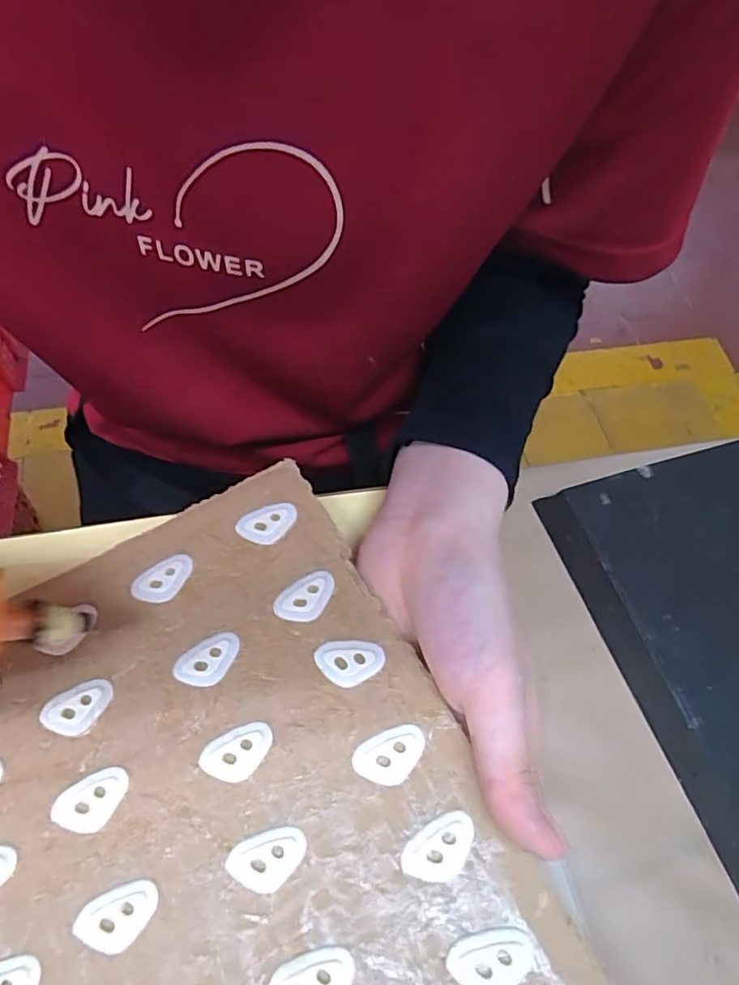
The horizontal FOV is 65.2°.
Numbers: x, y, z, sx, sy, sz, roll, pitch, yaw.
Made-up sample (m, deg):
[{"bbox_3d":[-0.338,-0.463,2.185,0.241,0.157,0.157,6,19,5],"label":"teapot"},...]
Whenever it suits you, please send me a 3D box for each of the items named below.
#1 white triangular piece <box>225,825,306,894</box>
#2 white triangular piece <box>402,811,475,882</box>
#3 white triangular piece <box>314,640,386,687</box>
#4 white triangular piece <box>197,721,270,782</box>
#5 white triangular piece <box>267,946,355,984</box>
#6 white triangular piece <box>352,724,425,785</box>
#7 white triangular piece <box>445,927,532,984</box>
[{"bbox_3d":[-0.034,0.122,0.191,0.026,0.004,0.017,-11,61,-10],"label":"white triangular piece"},{"bbox_3d":[0.024,0.118,0.190,0.025,0.004,0.016,-33,68,-20],"label":"white triangular piece"},{"bbox_3d":[-0.008,0.065,0.219,0.025,0.004,0.017,-5,61,-7],"label":"white triangular piece"},{"bbox_3d":[-0.047,0.093,0.206,0.026,0.004,0.017,-18,62,-13],"label":"white triangular piece"},{"bbox_3d":[-0.017,0.150,0.175,0.026,0.004,0.017,-11,61,-10],"label":"white triangular piece"},{"bbox_3d":[0.008,0.093,0.204,0.025,0.004,0.017,-22,65,-16],"label":"white triangular piece"},{"bbox_3d":[0.037,0.144,0.176,0.025,0.004,0.016,-11,62,-11],"label":"white triangular piece"}]

